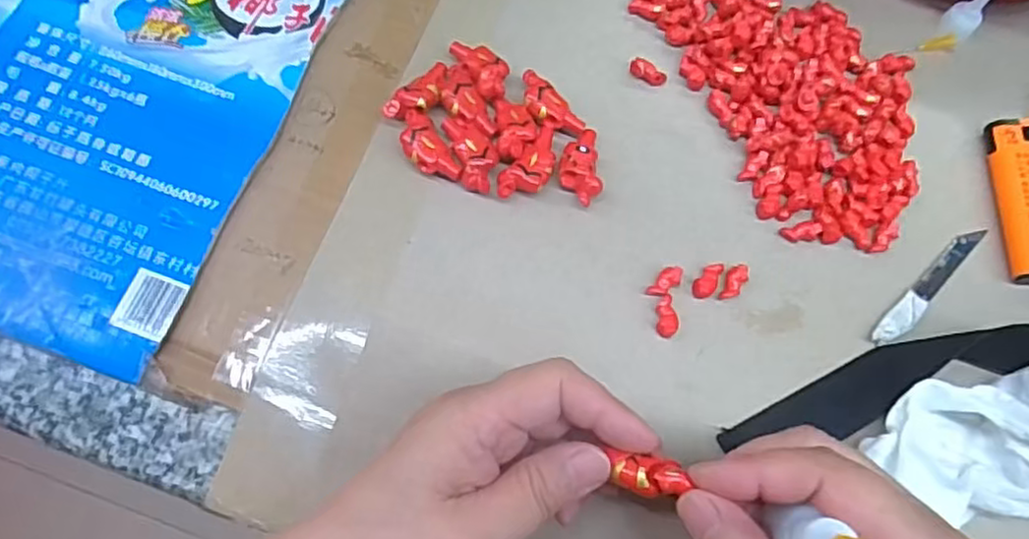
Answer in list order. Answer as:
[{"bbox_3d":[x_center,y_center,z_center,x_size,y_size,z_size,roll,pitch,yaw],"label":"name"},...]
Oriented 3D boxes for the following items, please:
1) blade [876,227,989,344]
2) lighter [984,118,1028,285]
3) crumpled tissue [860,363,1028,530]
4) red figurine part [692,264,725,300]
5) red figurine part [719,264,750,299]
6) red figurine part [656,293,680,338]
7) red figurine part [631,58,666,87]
[{"bbox_3d":[0.188,0.007,0.303,0.080,0.005,0.011,-42,79,-13],"label":"blade"},{"bbox_3d":[0.238,-0.033,0.313,0.022,0.016,0.082,4,73,-1],"label":"lighter"},{"bbox_3d":[0.182,0.070,0.264,0.081,0.036,0.057,-18,74,-7],"label":"crumpled tissue"},{"bbox_3d":[0.086,0.005,0.299,0.010,0.004,0.019,31,75,7],"label":"red figurine part"},{"bbox_3d":[0.097,0.006,0.300,0.009,0.007,0.018,33,89,8],"label":"red figurine part"},{"bbox_3d":[0.066,0.020,0.293,0.010,0.005,0.019,2,73,-1],"label":"red figurine part"},{"bbox_3d":[0.066,-0.097,0.332,0.018,0.005,0.009,30,74,7],"label":"red figurine part"}]

